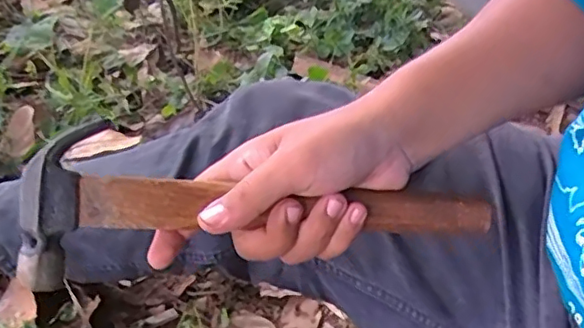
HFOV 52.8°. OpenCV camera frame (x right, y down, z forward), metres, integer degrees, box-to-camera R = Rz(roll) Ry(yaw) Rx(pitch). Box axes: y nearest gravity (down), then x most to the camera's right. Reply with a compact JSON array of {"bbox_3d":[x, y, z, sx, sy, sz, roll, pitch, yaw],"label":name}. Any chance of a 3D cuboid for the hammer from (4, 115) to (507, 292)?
[{"bbox_3d":[-0.013,0.012,0.351,0.274,0.083,0.030,-6,0,-16],"label":"hammer"}]

